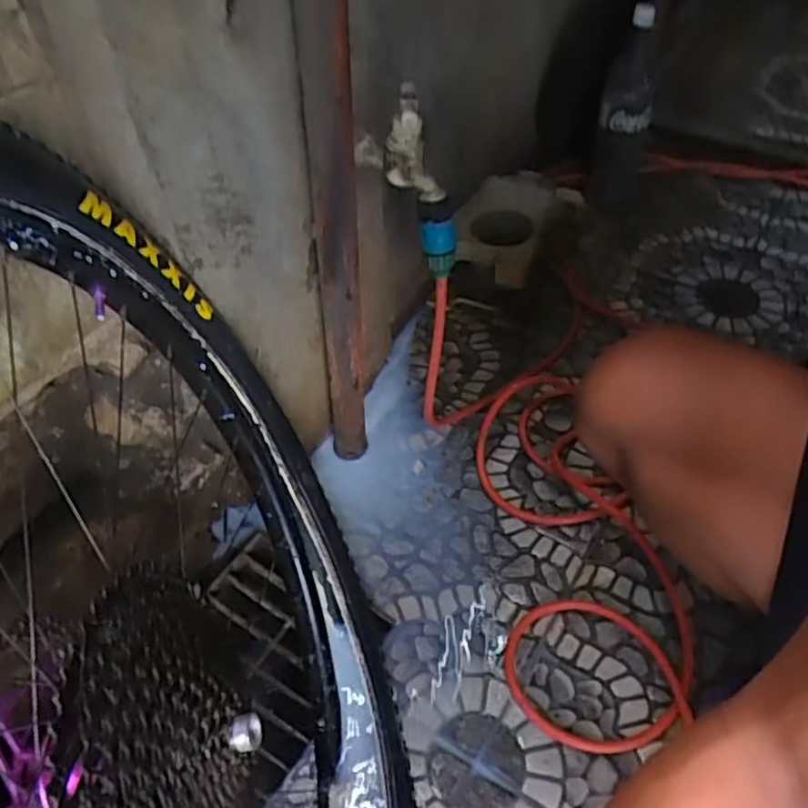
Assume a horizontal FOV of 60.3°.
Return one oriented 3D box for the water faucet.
[{"bbox_3d":[-0.004,-0.243,0.645,0.047,0.082,0.096,-30,54,-21],"label":"water faucet"}]

